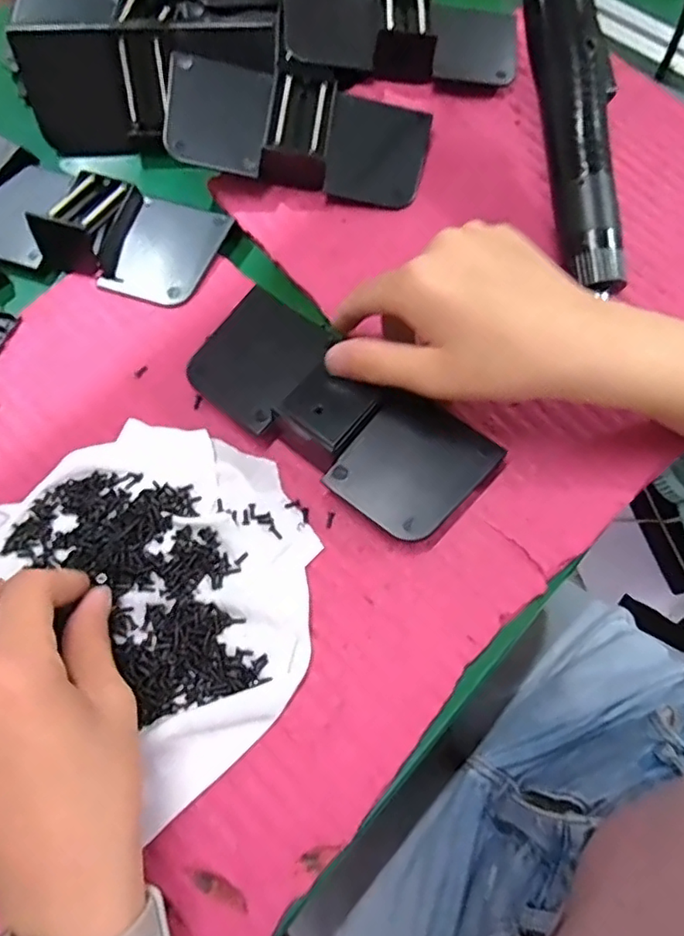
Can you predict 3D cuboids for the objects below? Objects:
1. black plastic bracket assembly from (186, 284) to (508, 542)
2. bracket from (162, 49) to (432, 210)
[{"bbox_3d":[-0.004,-0.033,0.304,0.161,0.022,0.069,36,72,14],"label":"black plastic bracket assembly"},{"bbox_3d":[-0.027,-0.212,0.381,0.160,0.024,0.071,10,85,-8],"label":"bracket"}]

